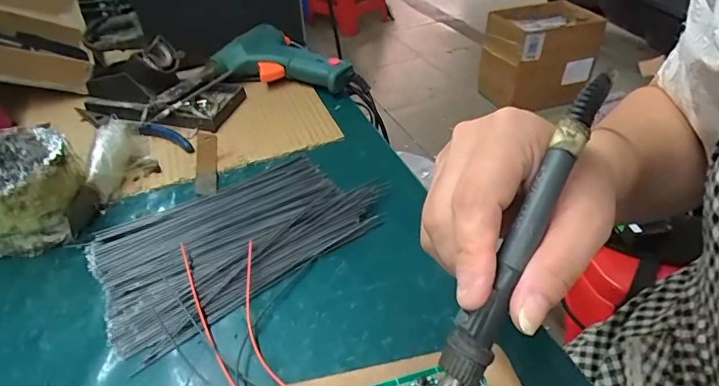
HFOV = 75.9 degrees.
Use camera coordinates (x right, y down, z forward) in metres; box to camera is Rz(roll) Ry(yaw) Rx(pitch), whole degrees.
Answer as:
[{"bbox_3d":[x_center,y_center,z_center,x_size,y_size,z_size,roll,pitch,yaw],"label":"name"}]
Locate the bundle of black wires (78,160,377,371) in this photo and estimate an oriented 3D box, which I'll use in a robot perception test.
[{"bbox_3d":[-0.093,0.027,0.347,0.193,0.009,0.125,-28,46,-25],"label":"bundle of black wires"}]

